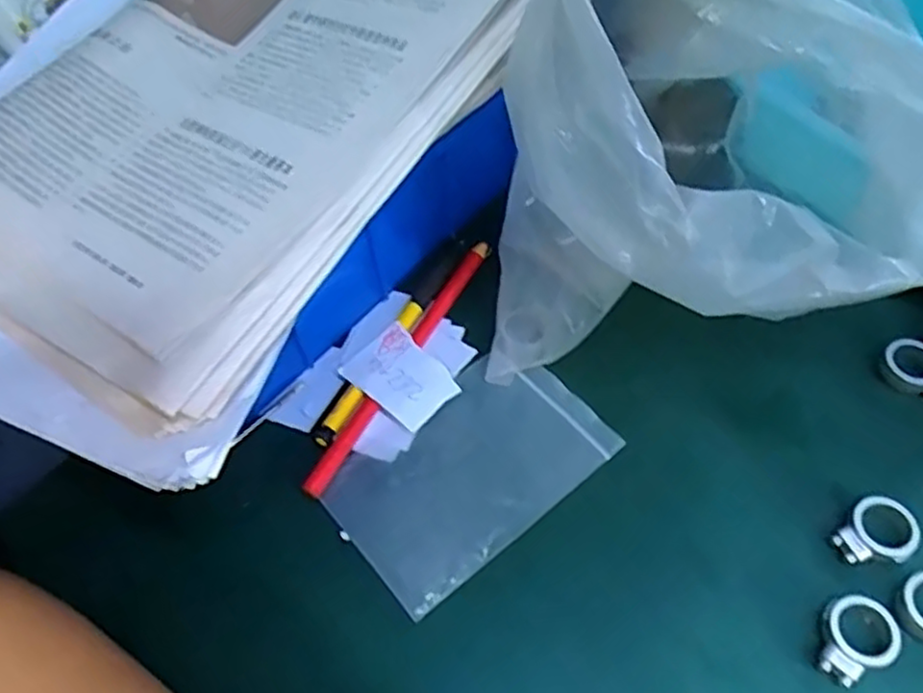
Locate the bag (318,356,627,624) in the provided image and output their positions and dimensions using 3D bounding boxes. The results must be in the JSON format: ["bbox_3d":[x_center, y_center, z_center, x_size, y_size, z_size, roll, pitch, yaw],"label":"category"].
[{"bbox_3d":[0.004,0.055,0.328,0.123,0.004,0.076,-35,63,-20],"label":"bag"}]

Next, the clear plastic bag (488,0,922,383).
[{"bbox_3d":[0.100,-0.068,0.296,0.177,0.174,0.130,-6,55,0],"label":"clear plastic bag"}]

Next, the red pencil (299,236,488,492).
[{"bbox_3d":[-0.029,0.004,0.360,0.010,0.005,0.167,23,60,19],"label":"red pencil"}]

